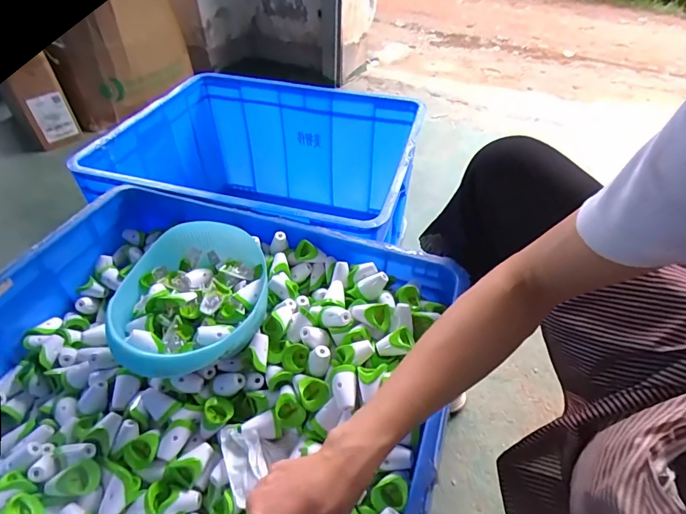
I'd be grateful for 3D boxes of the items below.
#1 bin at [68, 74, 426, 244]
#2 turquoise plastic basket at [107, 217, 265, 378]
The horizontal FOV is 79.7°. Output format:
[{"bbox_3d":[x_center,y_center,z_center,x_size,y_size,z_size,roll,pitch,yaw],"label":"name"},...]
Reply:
[{"bbox_3d":[-0.160,-0.125,0.959,0.588,0.373,0.509,11,44,10],"label":"bin"},{"bbox_3d":[-0.180,0.047,0.491,0.175,0.059,0.196,-11,44,-14],"label":"turquoise plastic basket"}]

